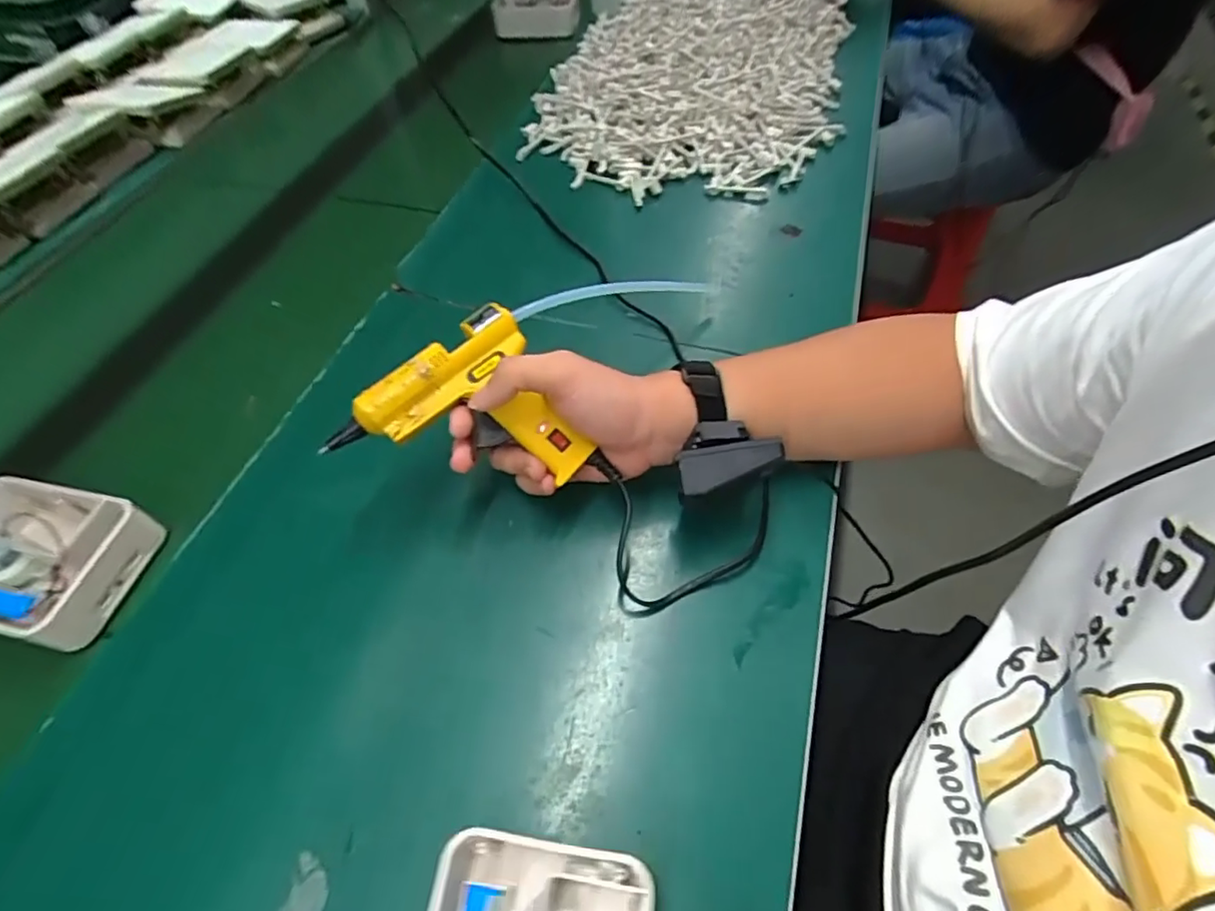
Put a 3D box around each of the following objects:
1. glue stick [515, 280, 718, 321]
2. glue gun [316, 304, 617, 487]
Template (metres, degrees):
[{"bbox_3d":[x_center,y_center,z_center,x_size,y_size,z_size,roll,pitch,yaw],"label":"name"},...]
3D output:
[{"bbox_3d":[0.025,-0.134,0.470,0.242,0.024,0.018,-19,52,-40],"label":"glue stick"},{"bbox_3d":[-0.086,-0.044,0.389,0.155,0.032,0.108,14,83,-10],"label":"glue gun"}]

